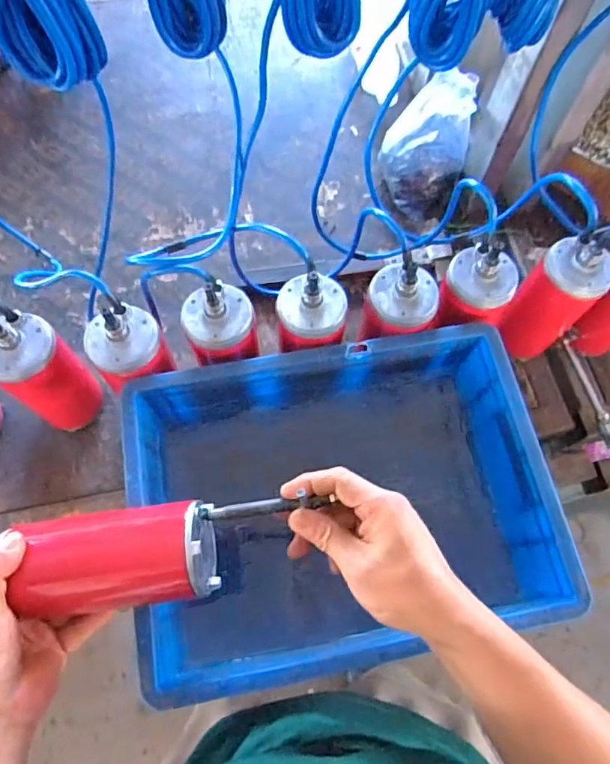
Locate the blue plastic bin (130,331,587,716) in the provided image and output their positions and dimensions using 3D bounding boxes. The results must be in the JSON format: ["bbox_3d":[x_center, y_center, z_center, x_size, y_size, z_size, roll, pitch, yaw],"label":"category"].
[{"bbox_3d":[0.034,0.131,0.564,0.396,0.173,0.294,-10,69,-5],"label":"blue plastic bin"}]

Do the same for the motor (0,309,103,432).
[{"bbox_3d":[-0.285,-0.007,0.573,0.067,0.201,0.072,0,69,-1],"label":"motor"}]

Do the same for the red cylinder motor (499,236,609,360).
[{"bbox_3d":[0.293,-0.092,0.624,0.077,0.183,0.075,0,69,-1],"label":"red cylinder motor"}]

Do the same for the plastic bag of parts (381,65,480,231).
[{"bbox_3d":[0.176,-0.351,0.746,0.130,0.156,0.147,15,69,4],"label":"plastic bag of parts"}]

